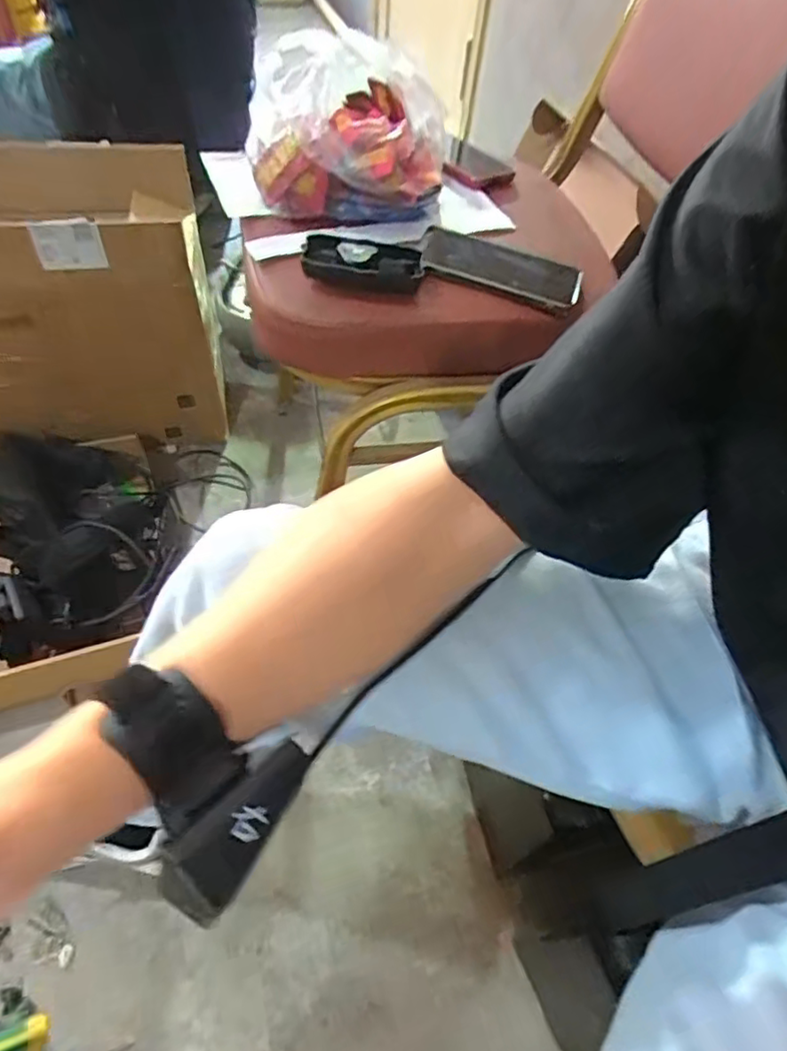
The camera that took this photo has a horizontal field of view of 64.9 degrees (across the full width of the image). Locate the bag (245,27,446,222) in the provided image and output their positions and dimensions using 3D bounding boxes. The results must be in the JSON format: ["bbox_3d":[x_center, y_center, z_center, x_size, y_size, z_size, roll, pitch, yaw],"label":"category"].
[{"bbox_3d":[-0.043,-0.352,0.555,0.152,0.146,0.107,-27,62,-22],"label":"bag"}]

